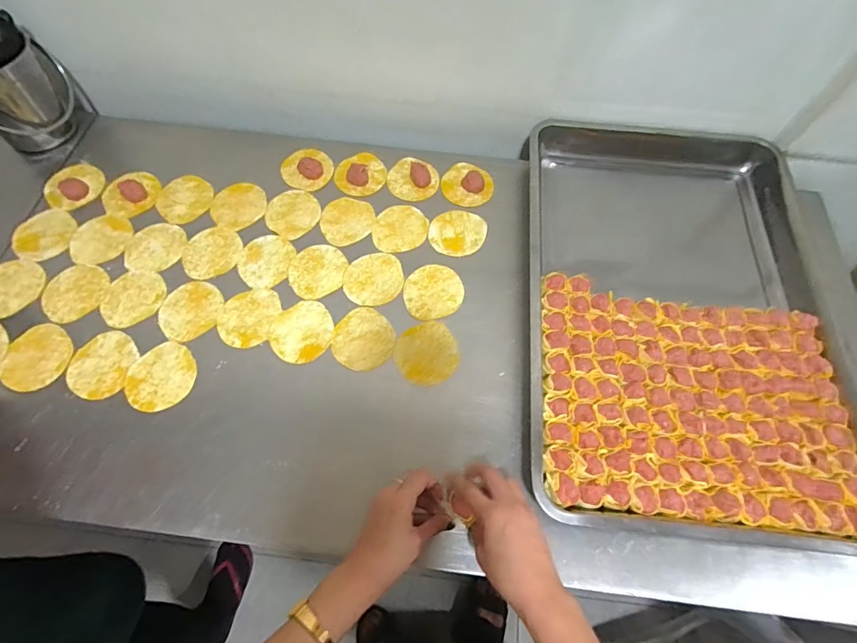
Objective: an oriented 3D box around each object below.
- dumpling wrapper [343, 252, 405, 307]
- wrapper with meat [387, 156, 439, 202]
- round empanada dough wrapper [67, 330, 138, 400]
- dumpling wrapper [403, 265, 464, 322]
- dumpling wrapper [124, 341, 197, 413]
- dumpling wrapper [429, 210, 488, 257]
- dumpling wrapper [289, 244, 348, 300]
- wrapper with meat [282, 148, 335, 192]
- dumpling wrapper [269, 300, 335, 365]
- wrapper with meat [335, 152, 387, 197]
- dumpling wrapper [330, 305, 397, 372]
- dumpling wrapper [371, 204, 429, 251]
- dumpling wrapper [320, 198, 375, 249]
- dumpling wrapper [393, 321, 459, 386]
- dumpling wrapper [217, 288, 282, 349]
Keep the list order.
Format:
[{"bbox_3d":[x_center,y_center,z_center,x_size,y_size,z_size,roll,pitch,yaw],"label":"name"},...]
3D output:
[{"bbox_3d":[-0.076,-0.061,0.618,0.080,0.004,0.085,1,65,-3],"label":"dumpling wrapper"},{"bbox_3d":[-0.026,-0.228,0.695,0.080,0.025,0.069,21,66,6],"label":"wrapper with meat"},{"bbox_3d":[-0.410,0.053,0.552,0.076,0.004,0.086,11,65,2],"label":"round empanada dough wrapper"},{"bbox_3d":[0.008,-0.044,0.611,0.080,0.004,0.085,1,65,-3],"label":"dumpling wrapper"},{"bbox_3d":[-0.332,0.069,0.545,0.081,0.004,0.082,1,65,-3],"label":"dumpling wrapper"},{"bbox_3d":[0.044,-0.134,0.656,0.081,0.004,0.080,1,65,-3],"label":"dumpling wrapper"},{"bbox_3d":[-0.156,-0.073,0.621,0.077,0.004,0.087,8,65,0],"label":"dumpling wrapper"},{"bbox_3d":[-0.194,-0.246,0.701,0.081,0.012,0.075,1,65,-3],"label":"wrapper with meat"},{"bbox_3d":[-0.165,0.013,0.579,0.083,0.006,0.085,1,62,-2],"label":"dumpling wrapper"},{"bbox_3d":[-0.108,-0.238,0.703,0.083,0.006,0.080,1,65,-3],"label":"wrapper with meat"},{"bbox_3d":[-0.086,0.023,0.576,0.082,0.004,0.080,1,65,-3],"label":"dumpling wrapper"},{"bbox_3d":[-0.042,-0.139,0.658,0.078,0.004,0.085,0,66,-1],"label":"dumpling wrapper"},{"bbox_3d":[-0.123,-0.155,0.664,0.083,0.004,0.080,1,65,-3],"label":"dumpling wrapper"},{"bbox_3d":[0.000,0.040,0.571,0.080,0.004,0.084,1,65,-3],"label":"dumpling wrapper"},{"bbox_3d":[-0.241,-0.008,0.587,0.074,0.004,0.087,15,65,4],"label":"dumpling wrapper"}]

